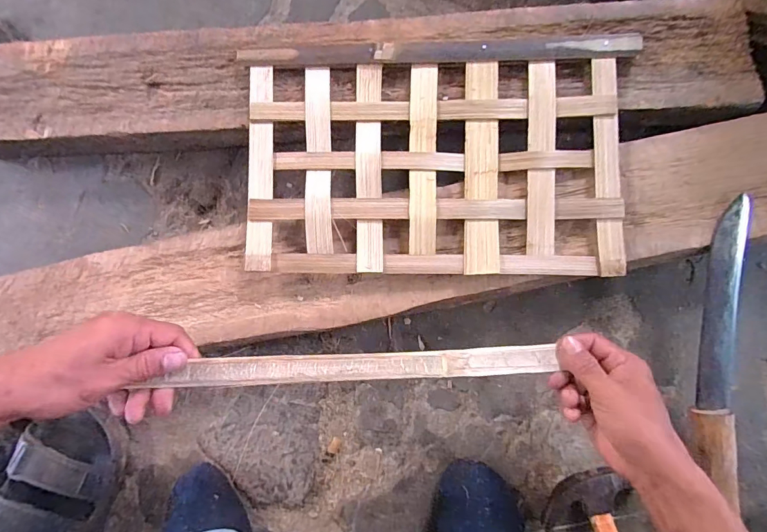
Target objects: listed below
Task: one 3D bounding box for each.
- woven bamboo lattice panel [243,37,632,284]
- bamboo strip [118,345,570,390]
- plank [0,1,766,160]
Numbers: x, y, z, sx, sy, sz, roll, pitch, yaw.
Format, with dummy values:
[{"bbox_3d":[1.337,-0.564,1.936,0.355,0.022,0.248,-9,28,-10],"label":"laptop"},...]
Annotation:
[{"bbox_3d":[0.044,-0.106,0.386,0.351,0.019,0.225,0,87,3],"label":"woven bamboo lattice panel"},{"bbox_3d":[-0.012,0.083,0.334,0.316,0.007,0.022,-1,76,-5],"label":"bamboo strip"},{"bbox_3d":[-0.055,-0.192,0.424,0.823,0.040,0.125,-2,85,4],"label":"plank"}]

